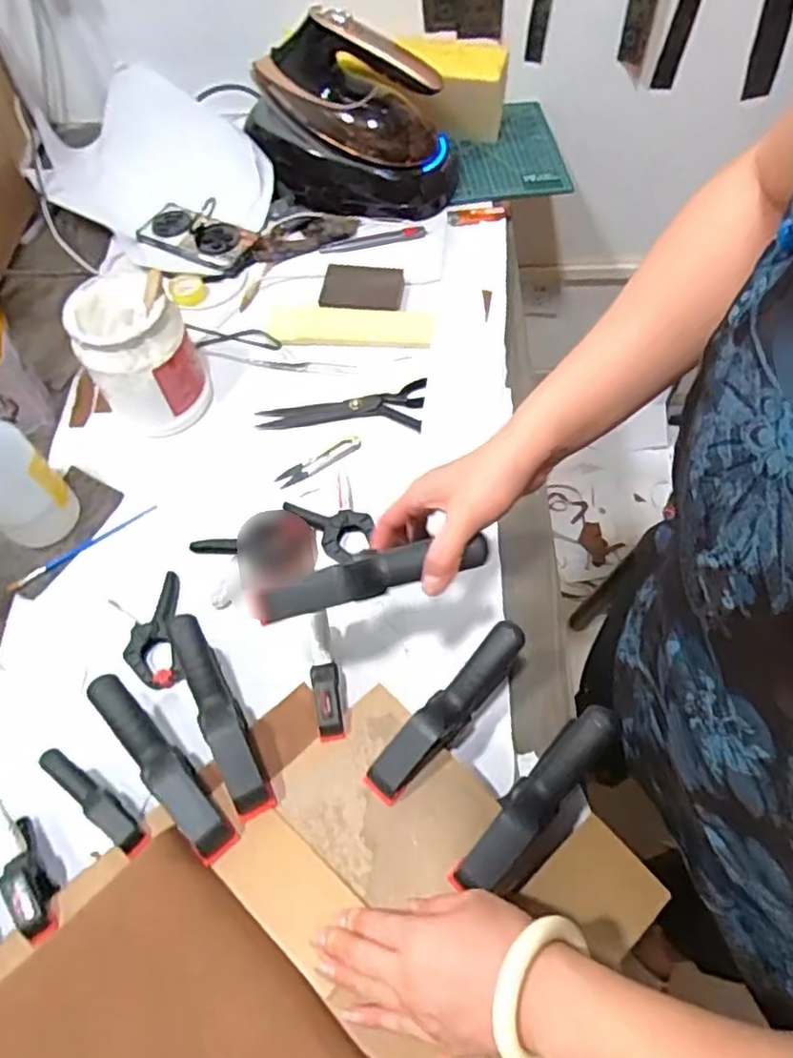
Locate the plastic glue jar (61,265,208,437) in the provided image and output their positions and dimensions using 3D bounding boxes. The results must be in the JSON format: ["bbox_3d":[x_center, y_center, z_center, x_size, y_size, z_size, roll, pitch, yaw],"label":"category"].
[{"bbox_3d":[-0.284,-0.196,0.746,0.111,0.152,0.131,-23,62,-10],"label":"plastic glue jar"}]

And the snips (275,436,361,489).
[{"bbox_3d":[-0.088,-0.077,0.755,0.102,0.007,0.020,-27,63,-12],"label":"snips"}]

